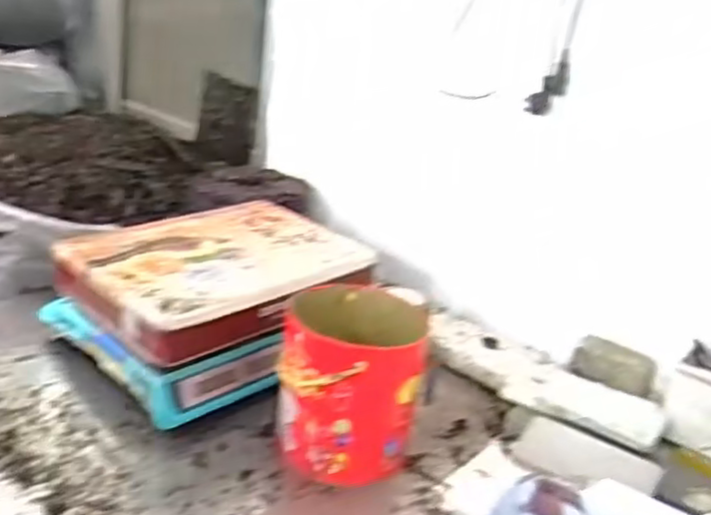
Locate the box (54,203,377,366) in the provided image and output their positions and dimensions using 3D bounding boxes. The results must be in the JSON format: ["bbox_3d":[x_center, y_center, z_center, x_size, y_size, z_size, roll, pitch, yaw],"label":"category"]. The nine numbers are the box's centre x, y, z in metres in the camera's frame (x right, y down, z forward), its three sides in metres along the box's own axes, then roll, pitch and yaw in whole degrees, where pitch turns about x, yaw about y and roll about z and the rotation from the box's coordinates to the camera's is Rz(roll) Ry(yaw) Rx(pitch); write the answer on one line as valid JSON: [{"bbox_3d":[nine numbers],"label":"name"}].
[{"bbox_3d":[-0.191,0.016,0.986,0.281,0.086,0.362,24,27,34],"label":"box"}]

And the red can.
[{"bbox_3d":[-0.007,0.144,0.849,0.156,0.179,0.176,8,22,0],"label":"red can"}]

